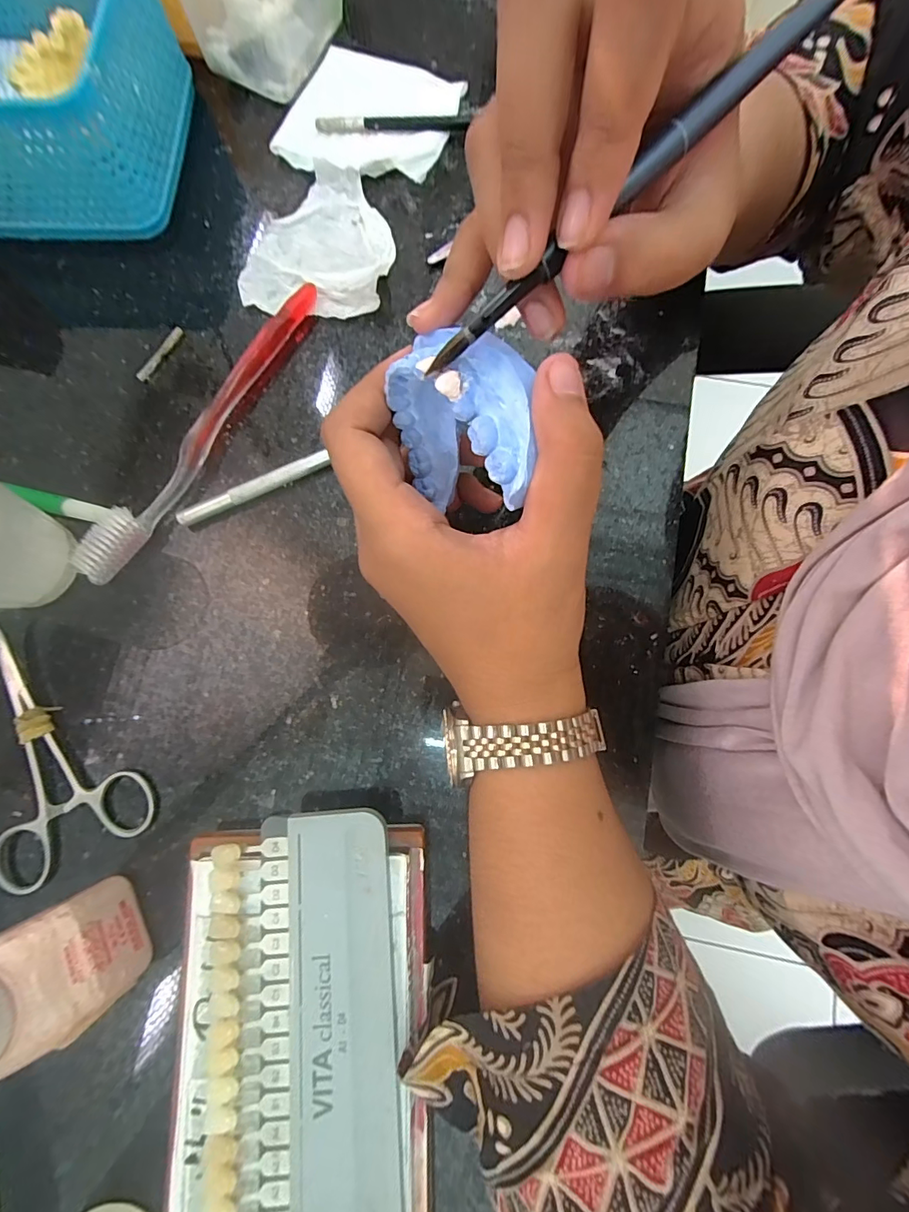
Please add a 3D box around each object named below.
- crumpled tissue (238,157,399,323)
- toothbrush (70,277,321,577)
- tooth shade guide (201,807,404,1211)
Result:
[{"bbox_3d":[-0.076,-0.207,0.255,0.081,0.017,0.089,5,79,1],"label":"crumpled tissue"},{"bbox_3d":[-0.128,-0.094,0.237,0.019,0.010,0.188,30,81,6],"label":"toothbrush"},{"bbox_3d":[-0.055,0.155,0.167,0.066,0.005,0.147,-4,78,-2],"label":"tooth shade guide"}]

